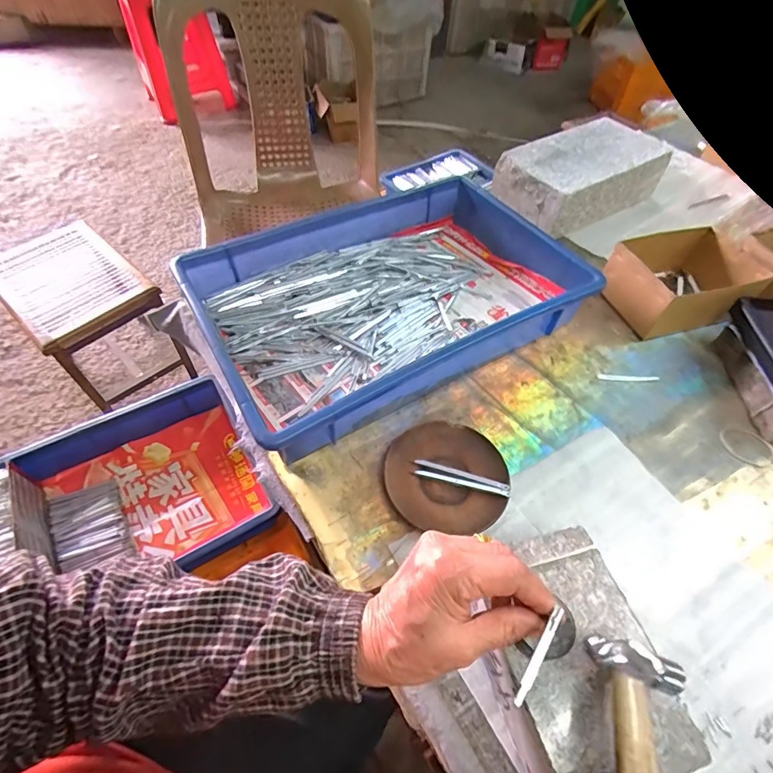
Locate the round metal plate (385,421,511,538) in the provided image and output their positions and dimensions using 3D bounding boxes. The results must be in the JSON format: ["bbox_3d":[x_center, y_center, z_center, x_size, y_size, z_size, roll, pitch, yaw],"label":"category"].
[{"bbox_3d":[0.057,0.085,0.415,0.111,0.014,0.104,1,54,-1],"label":"round metal plate"}]

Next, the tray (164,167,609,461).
[{"bbox_3d":[0.008,-0.112,0.524,0.413,0.077,0.275,-26,59,-19],"label":"tray"}]

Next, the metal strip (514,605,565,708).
[{"bbox_3d":[0.081,0.139,0.225,0.005,0.004,0.055,36,51,22],"label":"metal strip"}]

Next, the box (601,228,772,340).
[{"bbox_3d":[0.381,-0.135,0.552,0.177,0.066,0.118,-12,55,-10],"label":"box"}]

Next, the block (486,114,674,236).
[{"bbox_3d":[0.306,-0.336,0.688,0.242,0.076,0.143,-28,60,-20],"label":"block"}]

